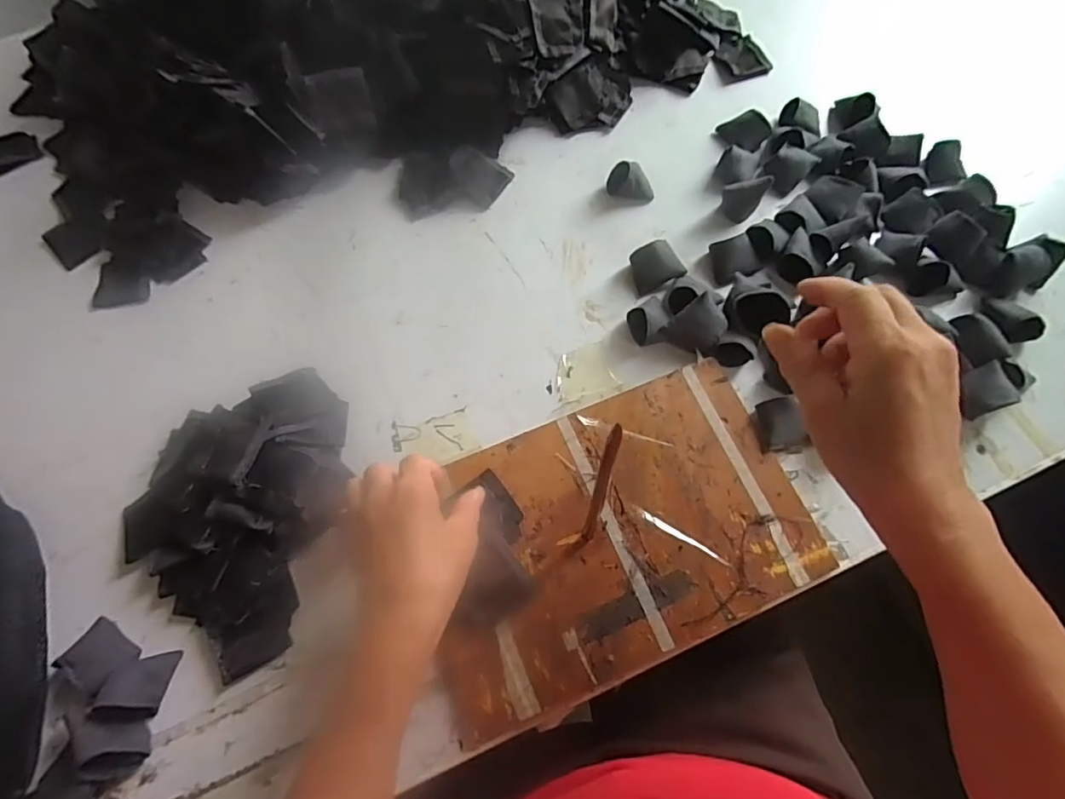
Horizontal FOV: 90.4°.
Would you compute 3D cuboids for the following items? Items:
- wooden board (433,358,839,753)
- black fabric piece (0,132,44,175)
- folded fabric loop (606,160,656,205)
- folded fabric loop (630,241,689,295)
[{"bbox_3d":[0.054,0.094,0.380,0.274,0.010,0.178,-22,70,-7],"label":"wooden board"},{"bbox_3d":[-0.529,-0.251,0.535,0.053,0.008,0.046,-30,71,-10],"label":"black fabric piece"},{"bbox_3d":[0.092,-0.204,0.491,0.044,0.030,0.025,9,69,4],"label":"folded fabric loop"},{"bbox_3d":[0.109,-0.117,0.457,0.042,0.026,0.032,-15,69,-5],"label":"folded fabric loop"}]

